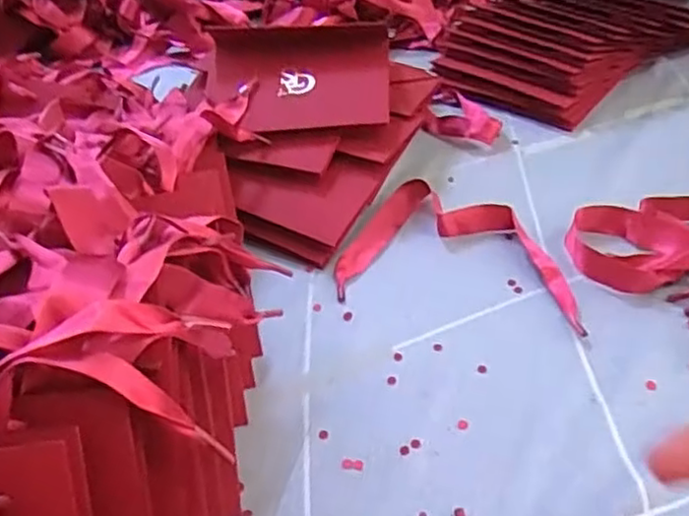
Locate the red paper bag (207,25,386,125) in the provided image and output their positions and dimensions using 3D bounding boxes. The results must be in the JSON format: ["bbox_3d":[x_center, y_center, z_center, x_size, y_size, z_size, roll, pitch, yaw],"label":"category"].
[{"bbox_3d":[-0.037,-0.146,0.524,0.139,0.010,0.130,-3,51,5],"label":"red paper bag"}]

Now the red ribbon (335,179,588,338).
[{"bbox_3d":[0.075,-0.008,0.443,0.151,0.019,0.107,6,43,14],"label":"red ribbon"}]

